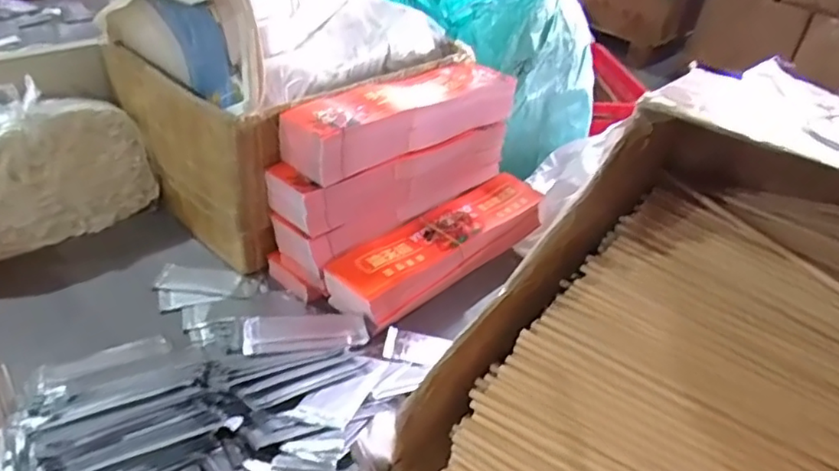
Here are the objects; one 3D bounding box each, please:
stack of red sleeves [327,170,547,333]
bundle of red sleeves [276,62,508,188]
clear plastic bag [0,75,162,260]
[{"bbox_3d":[0.039,0.009,0.797,0.105,0.057,0.350,32,43,29],"label":"stack of red sleeves"},{"bbox_3d":[-0.010,-0.155,0.768,0.085,0.072,0.346,34,44,31],"label":"bundle of red sleeves"},{"bbox_3d":[-0.473,-0.082,0.750,0.253,0.165,0.086,-25,47,-35],"label":"clear plastic bag"}]

